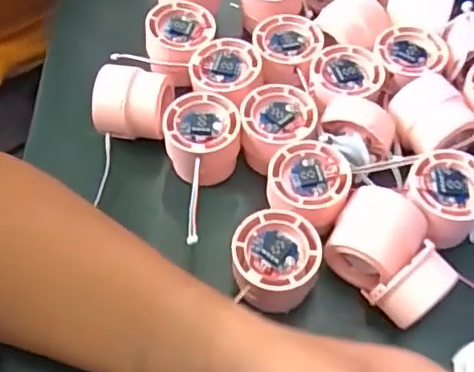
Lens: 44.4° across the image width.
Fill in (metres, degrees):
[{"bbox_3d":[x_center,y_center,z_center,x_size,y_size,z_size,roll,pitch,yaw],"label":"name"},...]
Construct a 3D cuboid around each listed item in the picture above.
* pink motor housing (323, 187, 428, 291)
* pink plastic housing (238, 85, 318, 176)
[{"bbox_3d":[0.090,0.034,0.375,0.052,0.046,0.054,-1,58,1],"label":"pink motor housing"},{"bbox_3d":[0.029,-0.040,0.424,0.051,0.038,0.053,-1,58,1],"label":"pink plastic housing"}]

